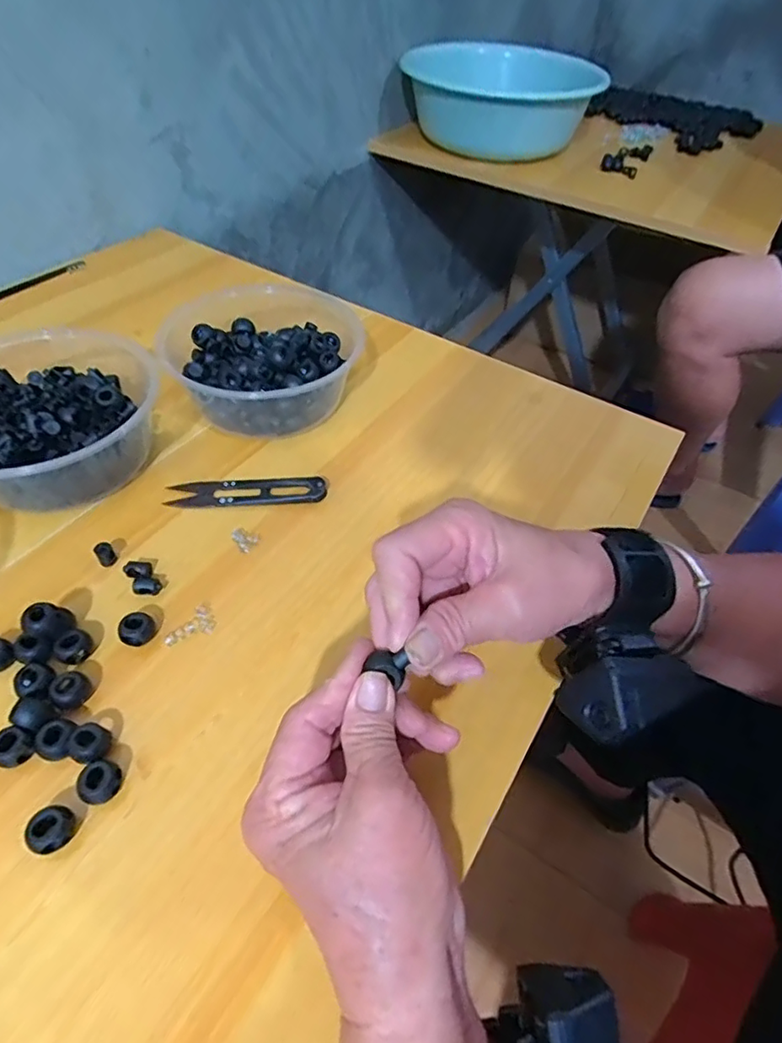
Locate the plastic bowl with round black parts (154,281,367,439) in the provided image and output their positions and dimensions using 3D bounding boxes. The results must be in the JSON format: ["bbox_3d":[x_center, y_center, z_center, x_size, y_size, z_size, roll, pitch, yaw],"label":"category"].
[{"bbox_3d":[-0.094,-0.124,0.425,0.137,0.060,0.129,2,49,-2],"label":"plastic bowl with round black parts"}]

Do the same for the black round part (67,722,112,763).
[{"bbox_3d":[-0.137,0.101,0.257,0.016,0.013,0.015,2,49,-2],"label":"black round part"}]

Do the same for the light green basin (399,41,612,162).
[{"bbox_3d":[0.147,-0.571,0.778,0.262,0.100,0.204,10,49,4],"label":"light green basin"}]

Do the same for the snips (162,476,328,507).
[{"bbox_3d":[-0.093,-0.020,0.365,0.099,0.009,0.021,-2,50,-5],"label":"snips"}]

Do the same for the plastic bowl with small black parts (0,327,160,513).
[{"bbox_3d":[-0.231,-0.069,0.370,0.144,0.060,0.133,2,49,-2],"label":"plastic bowl with small black parts"}]

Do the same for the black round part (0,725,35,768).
[{"bbox_3d":[-0.169,0.102,0.253,0.016,0.011,0.015,2,49,-2],"label":"black round part"}]

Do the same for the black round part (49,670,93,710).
[{"bbox_3d":[-0.155,0.082,0.274,0.017,0.010,0.017,2,49,-2],"label":"black round part"}]

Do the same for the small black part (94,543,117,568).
[{"bbox_3d":[-0.164,0.019,0.325,0.009,0.013,0.010,-26,56,-24],"label":"small black part"}]

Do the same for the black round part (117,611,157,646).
[{"bbox_3d":[-0.132,0.056,0.295,0.014,0.012,0.016,14,50,8],"label":"black round part"}]

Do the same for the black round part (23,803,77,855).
[{"bbox_3d":[-0.141,0.128,0.235,0.016,0.014,0.016,2,49,-2],"label":"black round part"}]

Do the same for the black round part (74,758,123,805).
[{"bbox_3d":[-0.126,0.114,0.247,0.016,0.014,0.017,2,49,-2],"label":"black round part"}]

